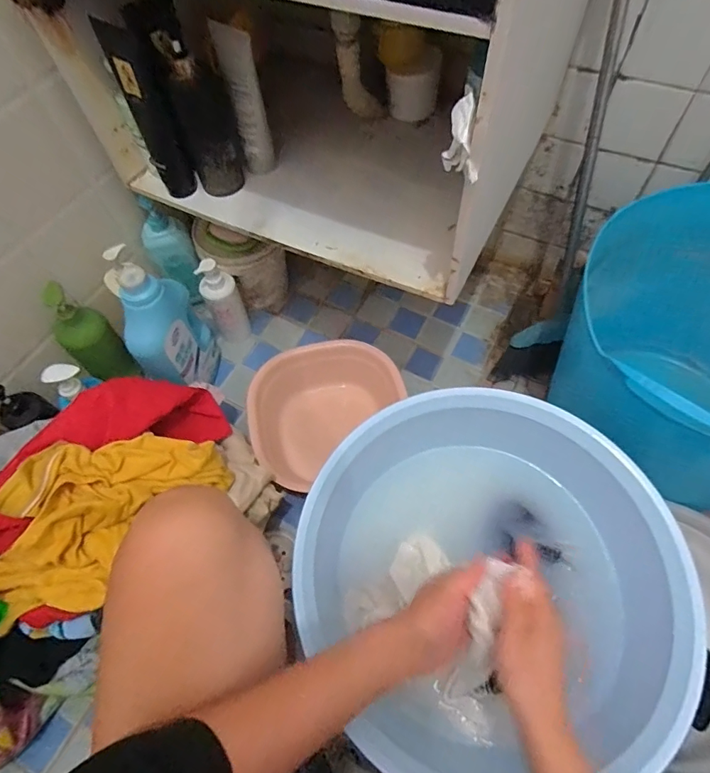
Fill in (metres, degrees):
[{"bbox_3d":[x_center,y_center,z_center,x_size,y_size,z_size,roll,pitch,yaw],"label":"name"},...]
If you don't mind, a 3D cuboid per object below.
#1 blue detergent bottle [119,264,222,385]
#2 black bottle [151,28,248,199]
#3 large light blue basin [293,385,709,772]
[{"bbox_3d":[-0.319,-0.083,0.792,0.075,0.289,0.140,13,62,11],"label":"blue detergent bottle"},{"bbox_3d":[-0.211,-0.375,0.638,0.077,0.186,0.055,-17,60,-6],"label":"black bottle"},{"bbox_3d":[0.148,0.196,0.500,0.387,0.117,0.359,-2,60,3],"label":"large light blue basin"}]

